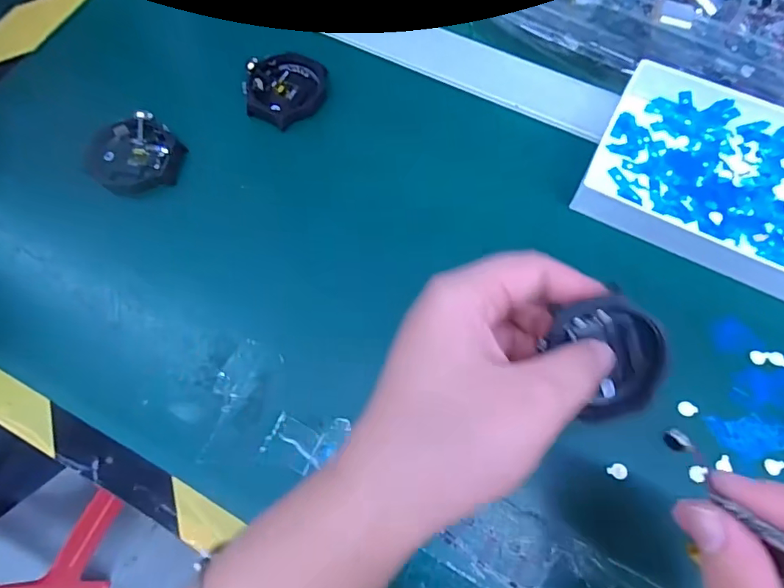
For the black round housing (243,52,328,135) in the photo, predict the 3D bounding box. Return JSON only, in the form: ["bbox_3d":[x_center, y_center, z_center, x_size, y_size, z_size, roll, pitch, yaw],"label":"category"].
[{"bbox_3d":[-0.070,-0.132,0.317,0.047,0.014,0.053,27,69,10],"label":"black round housing"}]

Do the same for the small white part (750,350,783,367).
[{"bbox_3d":[0.197,0.033,0.255,0.017,0.004,0.008,7,67,2],"label":"small white part"}]

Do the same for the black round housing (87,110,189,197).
[{"bbox_3d":[-0.155,-0.084,0.297,0.050,0.012,0.052,1,67,-1],"label":"black round housing"}]

